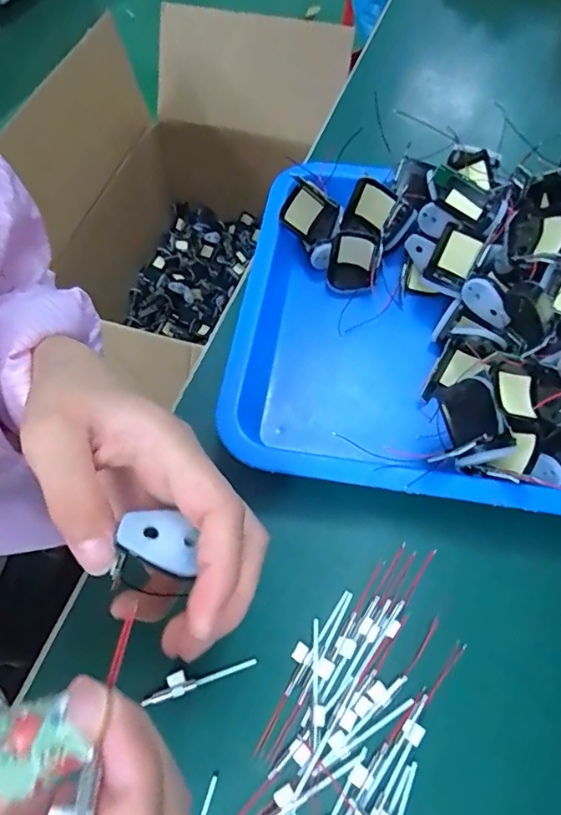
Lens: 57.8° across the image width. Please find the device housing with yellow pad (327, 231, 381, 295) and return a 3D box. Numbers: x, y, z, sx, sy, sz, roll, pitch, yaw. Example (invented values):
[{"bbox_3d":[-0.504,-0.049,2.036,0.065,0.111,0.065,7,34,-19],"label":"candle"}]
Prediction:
[{"bbox_3d":[0.053,-0.104,0.367,0.034,0.037,0.022,6,63,4],"label":"device housing with yellow pad"}]

